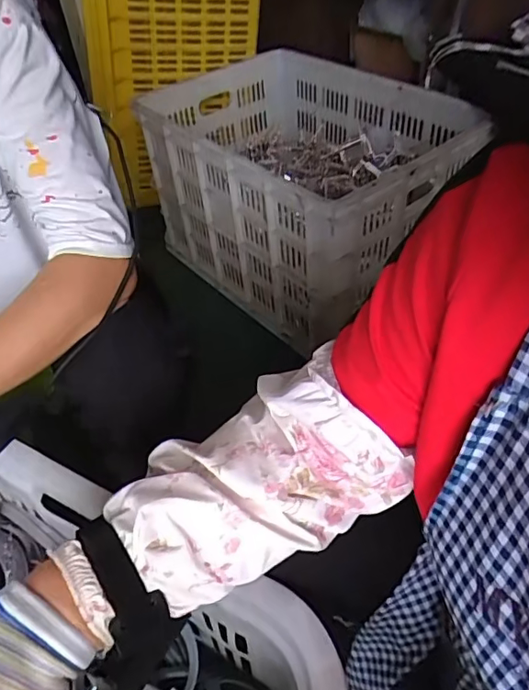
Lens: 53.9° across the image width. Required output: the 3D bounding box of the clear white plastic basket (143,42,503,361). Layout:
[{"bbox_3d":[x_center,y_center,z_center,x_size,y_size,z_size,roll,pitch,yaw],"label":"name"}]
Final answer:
[{"bbox_3d":[0.076,-0.386,1.241,0.490,0.345,0.696,-31,50,-24],"label":"clear white plastic basket"}]

